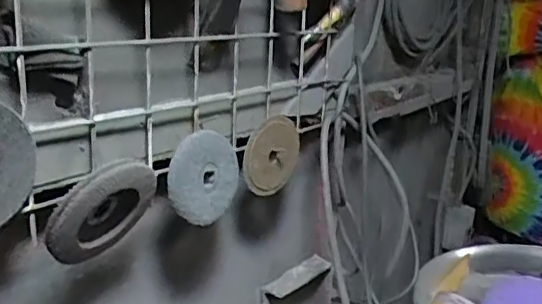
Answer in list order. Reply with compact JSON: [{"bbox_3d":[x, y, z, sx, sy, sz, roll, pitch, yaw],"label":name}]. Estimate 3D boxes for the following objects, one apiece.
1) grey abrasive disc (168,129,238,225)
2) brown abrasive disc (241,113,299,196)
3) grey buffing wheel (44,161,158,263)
[{"bbox_3d":[-0.061,0.024,0.536,0.011,0.079,0.086,4,39,39],"label":"grey abrasive disc"},{"bbox_3d":[0.004,0.004,0.630,0.084,0.083,0.014,-6,21,-44],"label":"brown abrasive disc"},{"bbox_3d":[-0.130,0.046,0.450,0.013,0.093,0.084,37,-6,24],"label":"grey buffing wheel"}]

